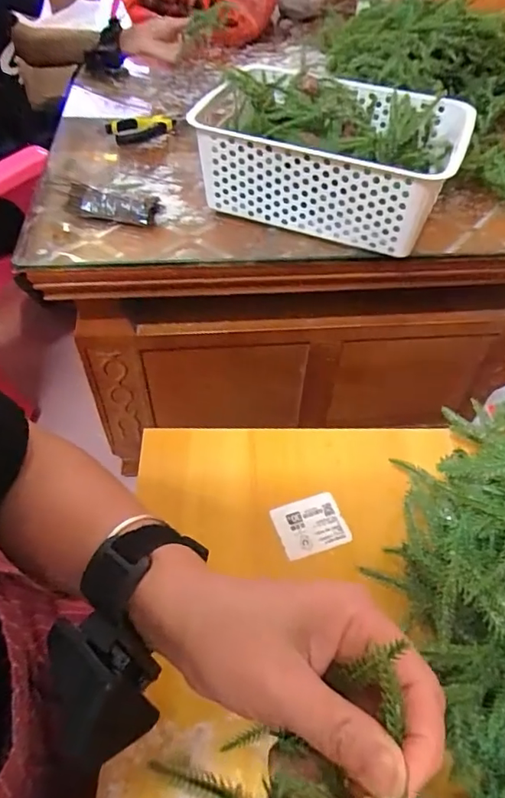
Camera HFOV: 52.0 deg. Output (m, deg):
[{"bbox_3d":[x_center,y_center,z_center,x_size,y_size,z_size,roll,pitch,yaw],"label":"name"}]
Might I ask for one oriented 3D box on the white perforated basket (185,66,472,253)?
[{"bbox_3d":[0.094,-0.305,0.661,0.304,0.121,0.207,20,53,14],"label":"white perforated basket"}]

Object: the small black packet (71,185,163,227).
[{"bbox_3d":[-0.176,-0.246,0.662,0.114,0.025,0.036,8,51,4],"label":"small black packet"}]

